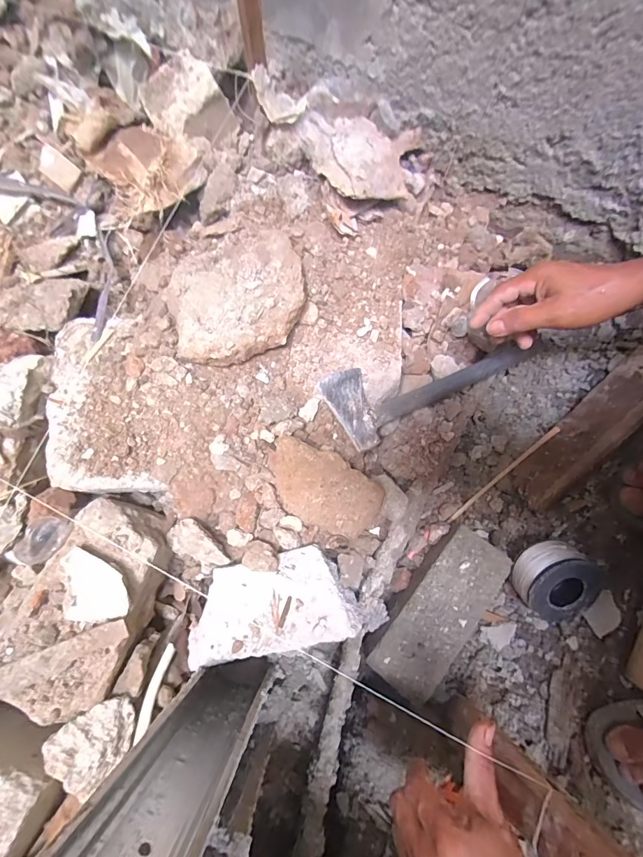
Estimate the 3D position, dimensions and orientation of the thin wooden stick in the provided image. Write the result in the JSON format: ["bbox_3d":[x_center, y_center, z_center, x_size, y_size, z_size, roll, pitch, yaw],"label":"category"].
[{"bbox_3d":[0.232,0.062,0.499,0.179,0.009,0.007,-45,79,11],"label":"thin wooden stick"}]

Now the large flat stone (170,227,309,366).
[{"bbox_3d":[-0.095,-0.158,0.441,0.152,0.039,0.163,-12,77,-1],"label":"large flat stone"}]

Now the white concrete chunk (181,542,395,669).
[{"bbox_3d":[-0.054,0.185,0.410,0.194,0.052,0.094,-13,77,-2],"label":"white concrete chunk"}]

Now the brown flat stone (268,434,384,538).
[{"bbox_3d":[0.003,0.068,0.435,0.136,0.020,0.081,25,92,-6],"label":"brown flat stone"}]

